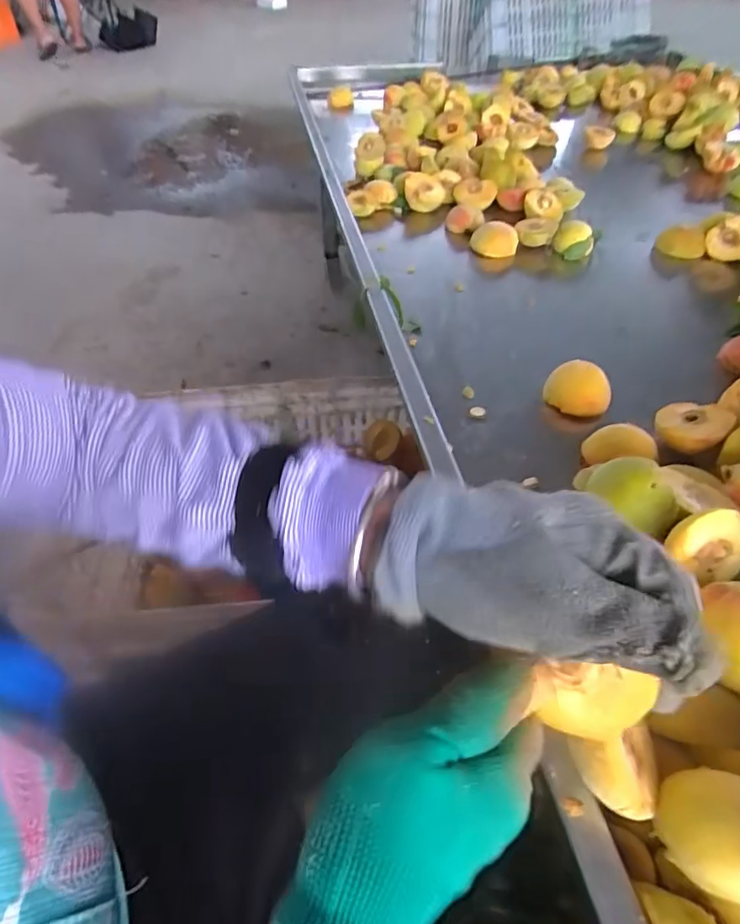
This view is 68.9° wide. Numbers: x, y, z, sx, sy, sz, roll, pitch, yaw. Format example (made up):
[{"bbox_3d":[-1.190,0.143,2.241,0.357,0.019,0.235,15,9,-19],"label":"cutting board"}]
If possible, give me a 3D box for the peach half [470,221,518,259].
[{"bbox_3d":[0.185,-0.329,0.803,0.070,0.038,0.053,12,48,11],"label":"peach half"}]

